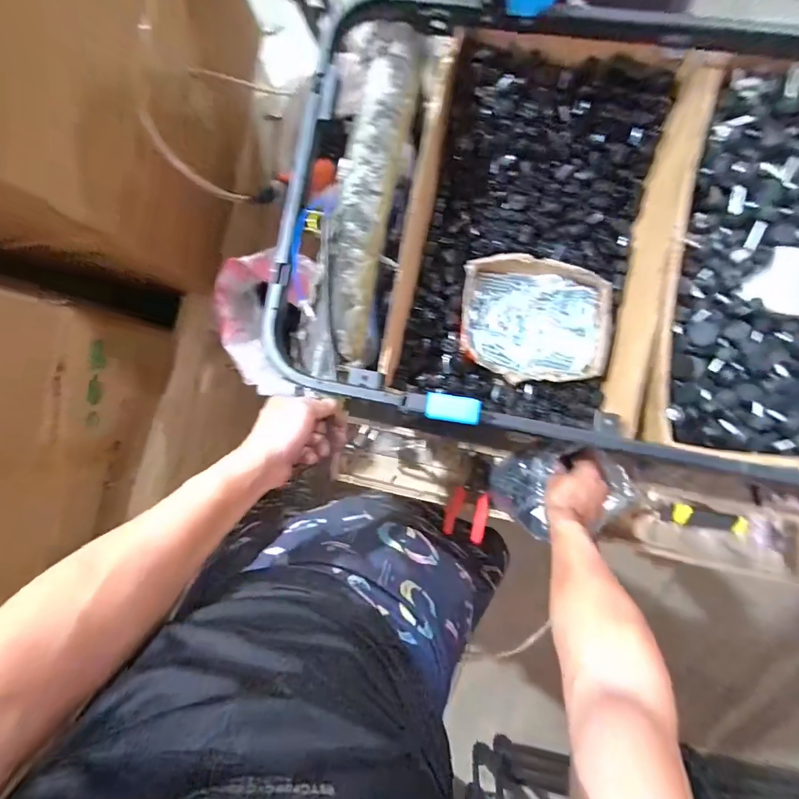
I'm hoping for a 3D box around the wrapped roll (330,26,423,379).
[{"bbox_3d":[-0.038,-0.266,0.558,0.074,0.064,0.432,9,89,5],"label":"wrapped roll"}]

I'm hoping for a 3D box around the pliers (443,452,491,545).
[{"bbox_3d":[0.131,0.174,0.786,0.070,0.025,0.153,14,73,12],"label":"pliers"}]

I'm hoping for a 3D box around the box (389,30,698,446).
[{"bbox_3d":[0.179,-0.229,0.584,0.305,0.110,0.490,10,89,5],"label":"box"}]

